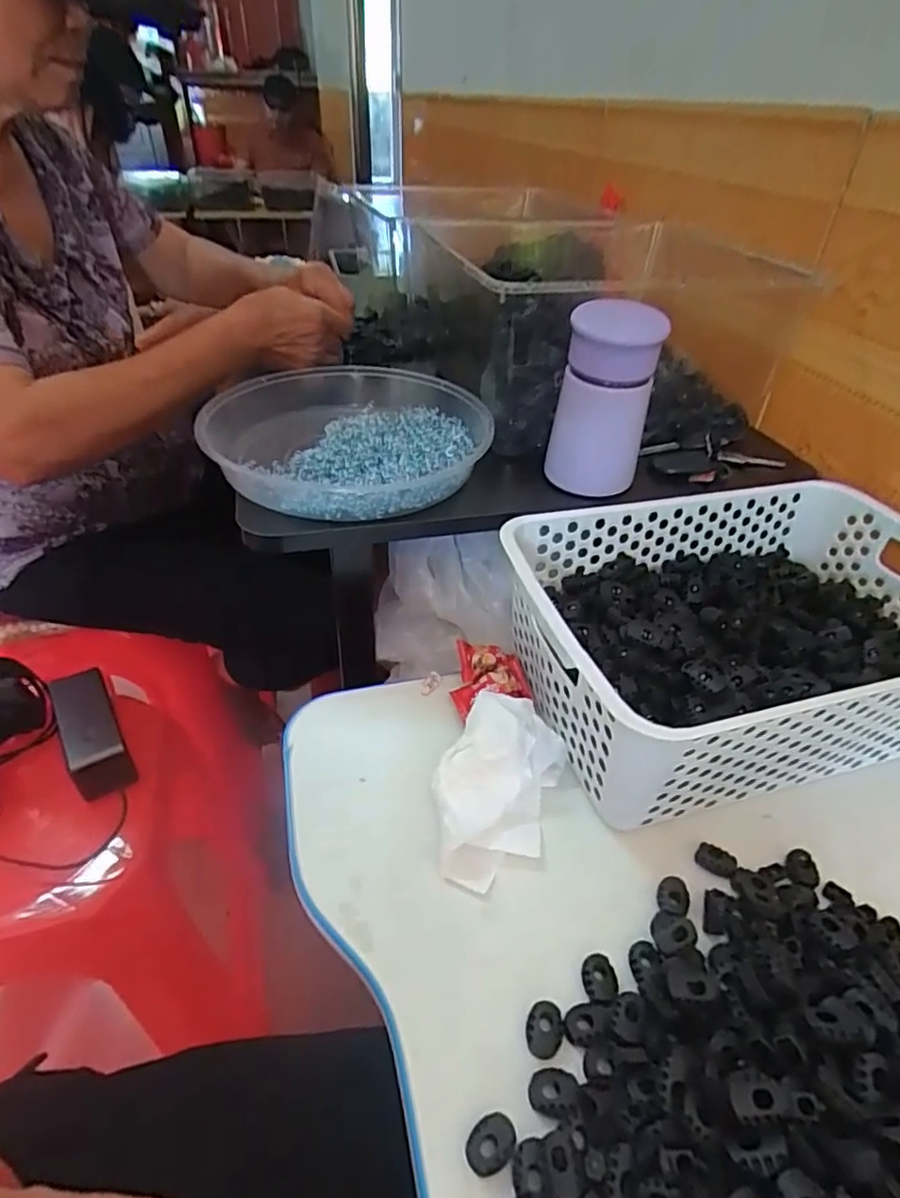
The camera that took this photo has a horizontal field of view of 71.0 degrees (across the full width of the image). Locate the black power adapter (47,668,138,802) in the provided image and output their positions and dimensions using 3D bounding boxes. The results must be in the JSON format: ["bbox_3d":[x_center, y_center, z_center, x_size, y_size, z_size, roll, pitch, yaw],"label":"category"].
[{"bbox_3d":[-0.351,0.126,0.615,0.048,0.046,0.138,-26,46,-24],"label":"black power adapter"}]

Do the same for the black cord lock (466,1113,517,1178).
[{"bbox_3d":[0.017,0.230,0.265,0.022,0.004,0.017,-30,48,-27],"label":"black cord lock"}]

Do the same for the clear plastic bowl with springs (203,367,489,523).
[{"bbox_3d":[-0.084,-0.145,0.543,0.225,0.053,0.235,-2,42,1],"label":"clear plastic bowl with springs"}]

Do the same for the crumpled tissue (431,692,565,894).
[{"bbox_3d":[0.027,0.113,0.389,0.068,0.027,0.121,13,44,17],"label":"crumpled tissue"}]

